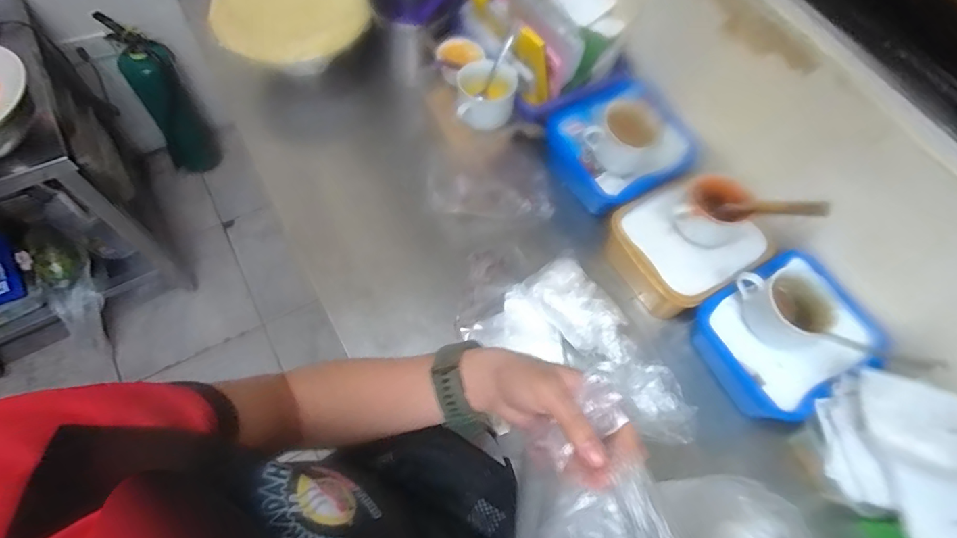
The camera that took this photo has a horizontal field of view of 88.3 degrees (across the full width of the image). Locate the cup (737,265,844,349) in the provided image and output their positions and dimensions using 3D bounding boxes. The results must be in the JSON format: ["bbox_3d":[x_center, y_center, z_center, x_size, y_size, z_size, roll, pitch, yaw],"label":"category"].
[{"bbox_3d":[0.377,0.045,0.606,0.079,0.062,0.105,-22,67,-14],"label":"cup"}]

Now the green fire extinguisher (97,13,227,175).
[{"bbox_3d":[-0.948,-0.498,1.516,0.160,0.456,0.154,-27,68,-16],"label":"green fire extinguisher"}]

